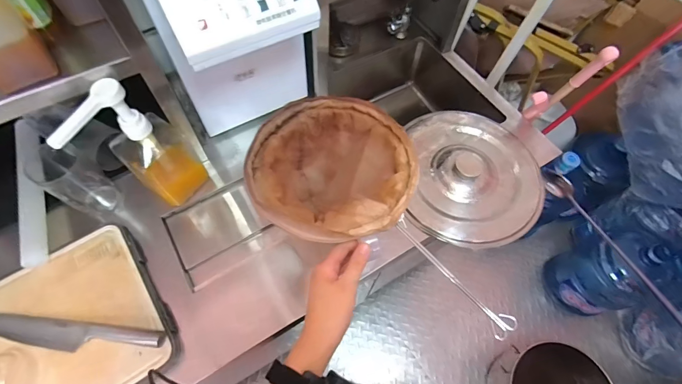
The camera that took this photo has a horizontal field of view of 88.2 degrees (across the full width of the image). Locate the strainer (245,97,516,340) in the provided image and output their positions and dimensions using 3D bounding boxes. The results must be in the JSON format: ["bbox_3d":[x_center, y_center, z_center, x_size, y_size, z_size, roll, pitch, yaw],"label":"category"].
[{"bbox_3d":[-0.016,0.004,0.559,0.215,0.215,0.219,-14,65,-10],"label":"strainer"}]

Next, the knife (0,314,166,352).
[{"bbox_3d":[-0.454,0.237,0.581,0.321,0.015,0.044,7,63,0],"label":"knife"}]

